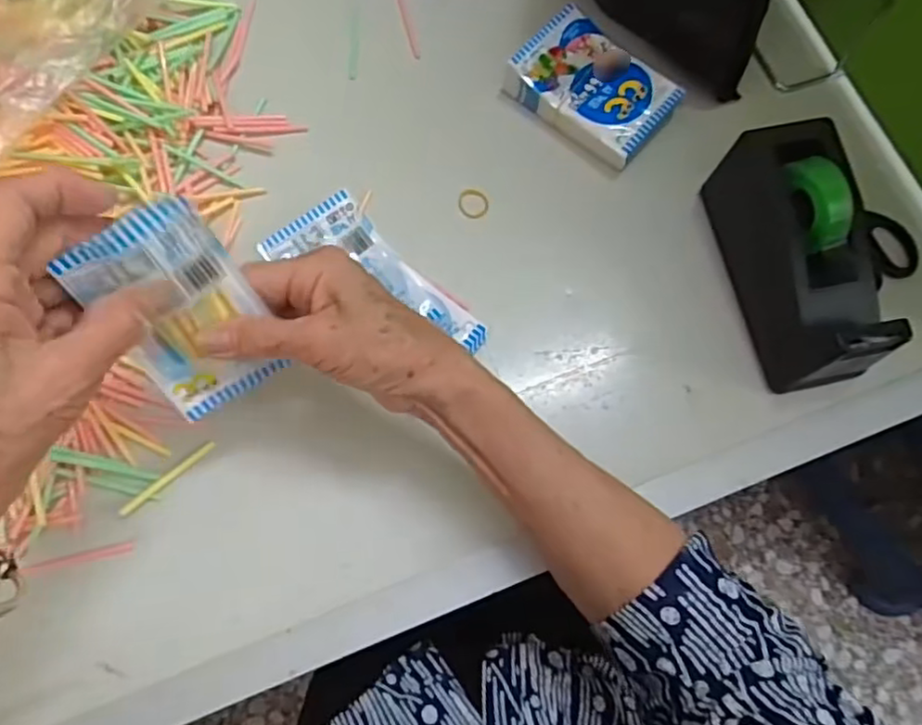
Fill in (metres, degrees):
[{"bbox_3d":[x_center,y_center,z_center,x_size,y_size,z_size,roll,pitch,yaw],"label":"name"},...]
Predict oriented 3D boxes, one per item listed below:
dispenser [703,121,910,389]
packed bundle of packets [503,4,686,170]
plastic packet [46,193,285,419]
[{"bbox_3d":[0.210,-0.067,0.399,0.066,0.079,0.150,-12,75,-5],"label":"dispenser"},{"bbox_3d":[0.091,-0.190,0.456,0.106,0.027,0.067,39,76,9],"label":"packed bundle of packets"},{"bbox_3d":[-0.127,-0.020,0.309,0.060,0.106,0.011,-30,47,-7],"label":"plastic packet"}]

